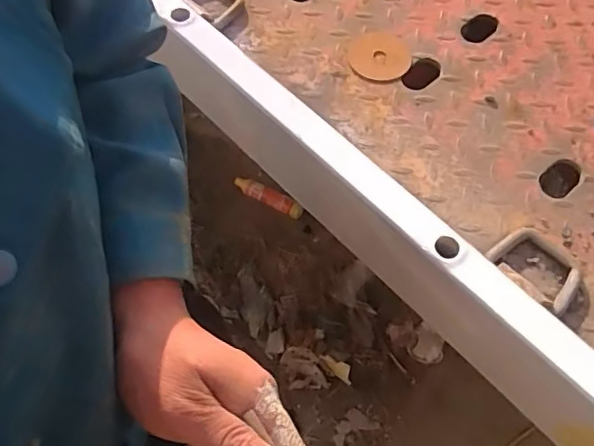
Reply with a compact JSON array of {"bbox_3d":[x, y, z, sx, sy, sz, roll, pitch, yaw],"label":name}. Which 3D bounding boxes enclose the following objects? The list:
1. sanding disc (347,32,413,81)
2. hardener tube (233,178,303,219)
[{"bbox_3d":[0.100,-0.204,0.687,0.074,0.004,0.076,0,62,-1],"label":"sanding disc"},{"bbox_3d":[-0.092,-0.087,1.770,0.244,0.040,0.051,26,64,15],"label":"hardener tube"}]

